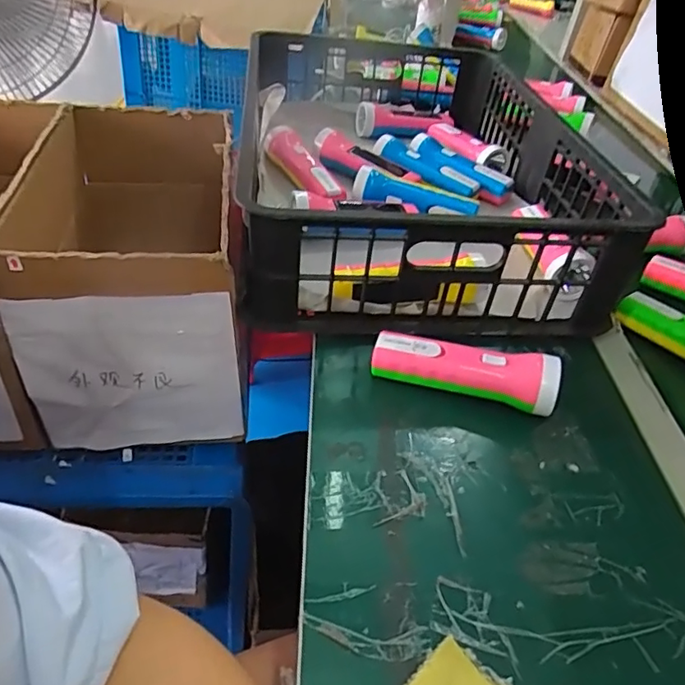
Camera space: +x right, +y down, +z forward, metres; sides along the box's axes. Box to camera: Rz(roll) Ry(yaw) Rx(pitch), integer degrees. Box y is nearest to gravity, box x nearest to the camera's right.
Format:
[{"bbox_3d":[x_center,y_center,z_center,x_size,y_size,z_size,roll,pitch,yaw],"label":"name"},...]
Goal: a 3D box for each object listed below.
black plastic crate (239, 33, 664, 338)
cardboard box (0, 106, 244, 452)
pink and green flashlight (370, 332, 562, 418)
[{"bbox_3d":[0.084,-0.260,0.770,0.392,0.145,0.632,3,41,-8],"label":"black plastic crate"},{"bbox_3d":[-0.254,-0.100,0.706,0.225,0.254,0.378,-1,42,-13],"label":"cardboard box"},{"bbox_3d":[0.108,0.027,0.514,0.164,0.051,0.046,16,41,10],"label":"pink and green flashlight"}]

